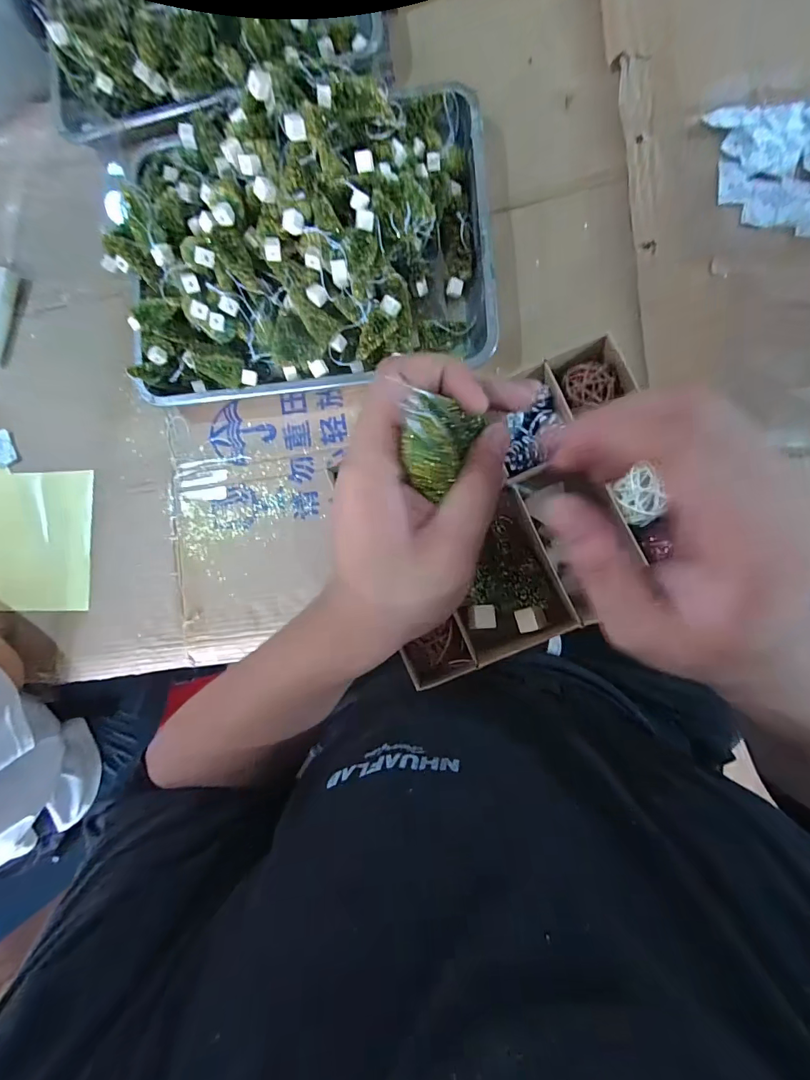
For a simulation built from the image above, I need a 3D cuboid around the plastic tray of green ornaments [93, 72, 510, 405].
[{"bbox_3d":[-0.125,-0.341,0.501,0.435,0.142,0.313,-5,87,8],"label":"plastic tray of green ornaments"}]

